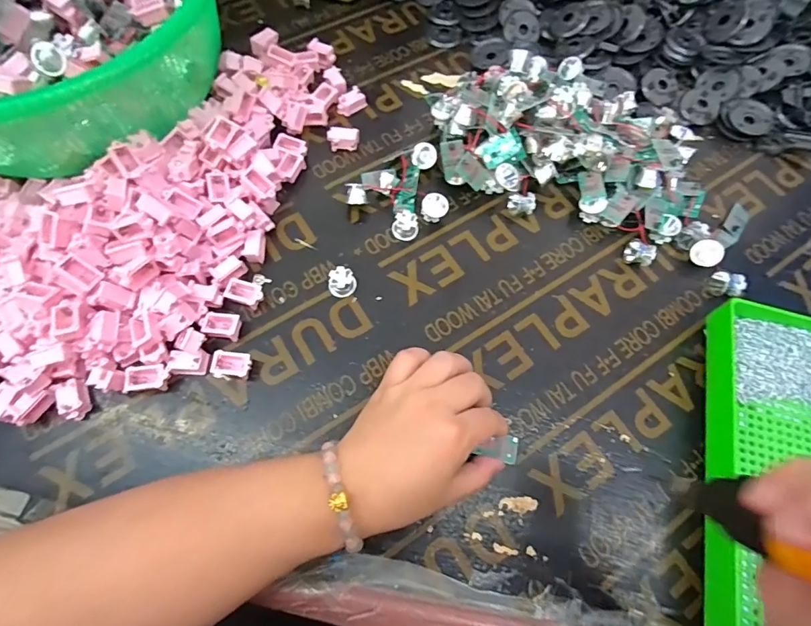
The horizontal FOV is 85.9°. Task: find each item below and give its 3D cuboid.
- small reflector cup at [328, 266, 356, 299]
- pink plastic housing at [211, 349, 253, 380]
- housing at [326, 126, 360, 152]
[{"bbox_3d":[-0.054,-0.027,0.372,0.021,0.019,0.019,17,69,4],"label":"small reflector cup"},{"bbox_3d":[-0.137,0.042,0.344,0.031,0.015,0.020,10,69,1],"label":"pink plastic housing"},{"bbox_3d":[-0.061,-0.173,0.433,0.030,0.017,0.020,-9,69,-6],"label":"housing"}]

